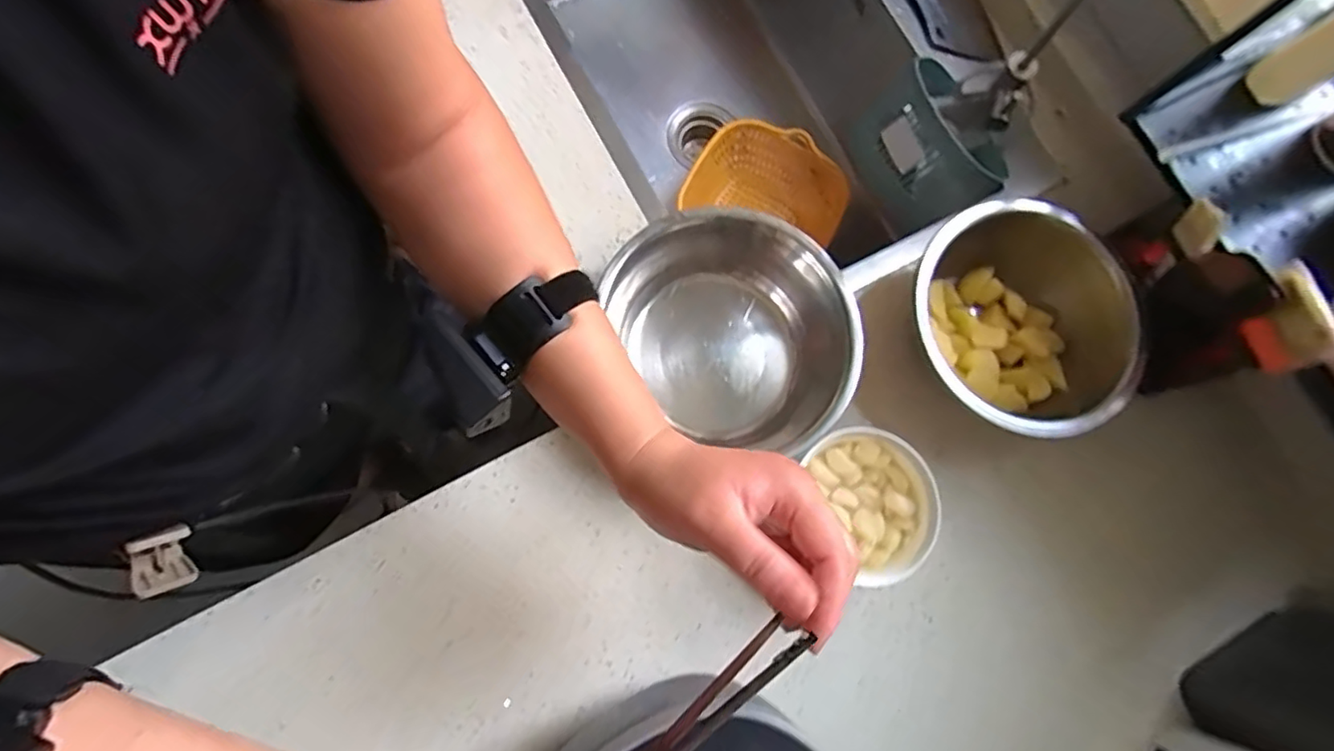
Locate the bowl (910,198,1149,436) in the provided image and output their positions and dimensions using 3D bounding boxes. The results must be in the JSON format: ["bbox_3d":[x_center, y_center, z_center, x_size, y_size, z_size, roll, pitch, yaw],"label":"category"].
[{"bbox_3d":[0.323,-0.040,0.604,0.202,0.109,0.204,1,78,-4],"label":"bowl"}]

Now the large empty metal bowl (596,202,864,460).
[{"bbox_3d":[0.073,-0.040,0.584,0.184,0.111,0.221,-31,82,-10],"label":"large empty metal bowl"}]

